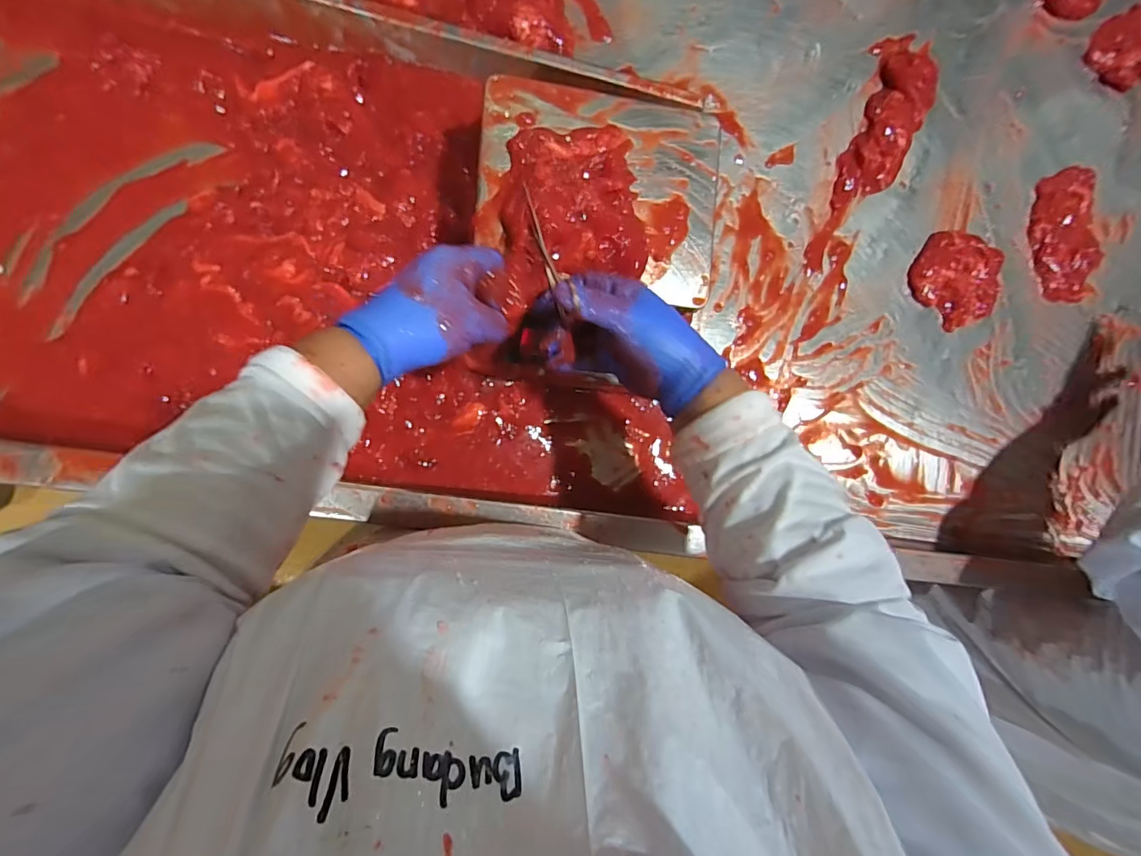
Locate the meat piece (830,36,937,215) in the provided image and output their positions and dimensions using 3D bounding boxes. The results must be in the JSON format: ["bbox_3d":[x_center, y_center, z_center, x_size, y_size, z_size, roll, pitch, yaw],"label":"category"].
[{"bbox_3d":[0.415,-0.393,0.626,0.089,0.032,0.226,16,90,-9],"label":"meat piece"}]

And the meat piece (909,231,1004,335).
[{"bbox_3d":[0.523,-0.196,0.654,0.128,0.024,0.117,0,93,-9],"label":"meat piece"}]

